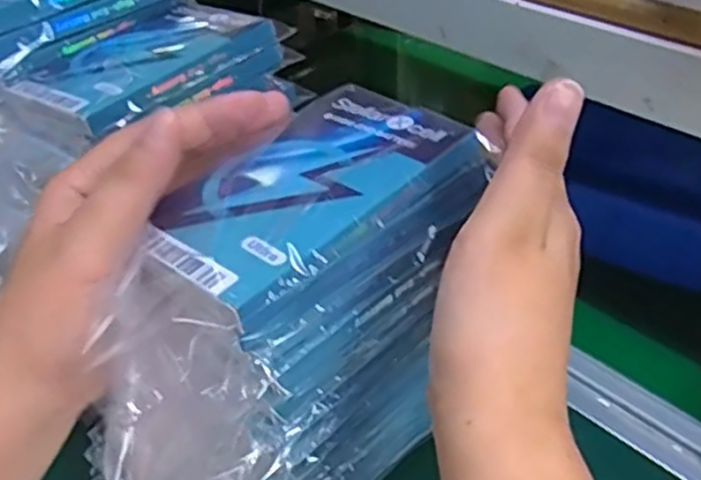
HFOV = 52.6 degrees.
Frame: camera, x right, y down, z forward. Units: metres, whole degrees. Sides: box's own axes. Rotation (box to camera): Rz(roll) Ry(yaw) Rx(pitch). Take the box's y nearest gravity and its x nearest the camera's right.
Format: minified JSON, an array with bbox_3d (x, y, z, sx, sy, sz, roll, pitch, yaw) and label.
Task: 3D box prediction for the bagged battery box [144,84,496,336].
[{"bbox_3d":[-0.013,-0.021,0.280,0.084,0.013,0.130,29,49,34],"label":"bagged battery box"}]

